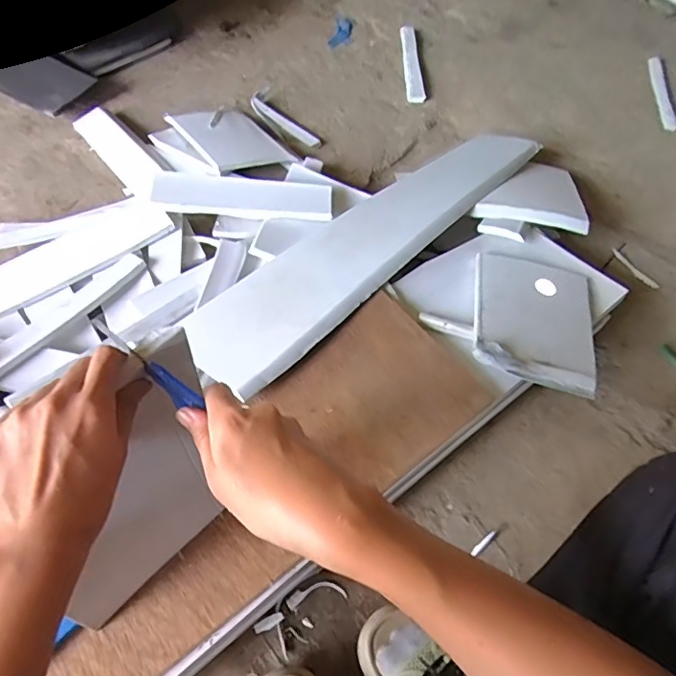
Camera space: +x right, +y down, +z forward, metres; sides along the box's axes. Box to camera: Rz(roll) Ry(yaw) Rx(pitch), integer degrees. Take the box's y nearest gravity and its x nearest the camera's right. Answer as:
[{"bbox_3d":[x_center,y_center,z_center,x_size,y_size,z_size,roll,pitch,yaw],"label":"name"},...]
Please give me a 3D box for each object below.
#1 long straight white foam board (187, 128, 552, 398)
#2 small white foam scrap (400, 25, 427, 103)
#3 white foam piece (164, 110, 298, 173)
[{"bbox_3d":[0.066,-0.170,0.831,0.175,0.023,0.703,27,54,35],"label":"long straight white foam board"},{"bbox_3d":[0.166,-0.627,1.215,0.038,0.024,0.275,1,57,-4],"label":"small white foam scrap"},{"bbox_3d":[-0.196,-0.367,0.986,0.148,0.012,0.208,-26,62,-29],"label":"white foam piece"}]

